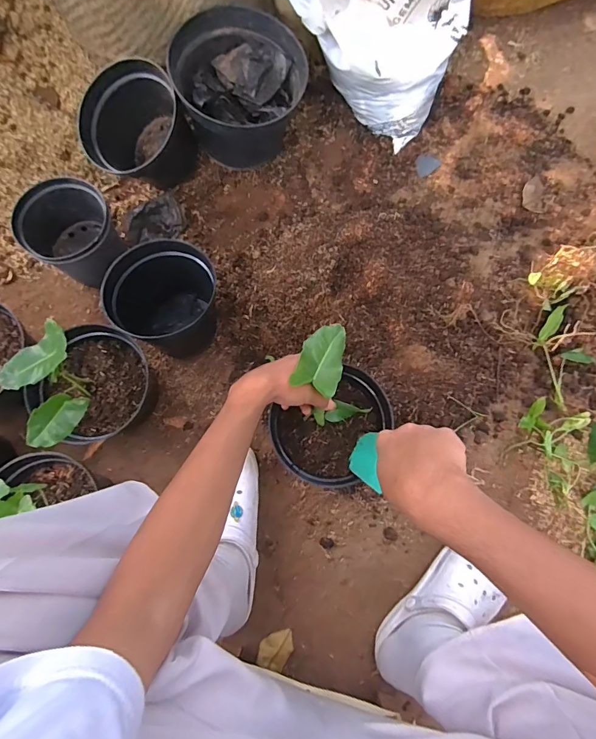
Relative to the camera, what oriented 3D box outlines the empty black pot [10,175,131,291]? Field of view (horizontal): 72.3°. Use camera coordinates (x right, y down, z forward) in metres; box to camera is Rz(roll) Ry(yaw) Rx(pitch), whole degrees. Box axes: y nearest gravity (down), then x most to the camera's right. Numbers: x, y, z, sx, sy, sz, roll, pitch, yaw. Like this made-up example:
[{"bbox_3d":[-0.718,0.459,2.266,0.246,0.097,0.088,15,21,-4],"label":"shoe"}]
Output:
[{"bbox_3d":[-0.385,-0.230,0.714,0.142,0.122,0.135,0,78,0],"label":"empty black pot"}]

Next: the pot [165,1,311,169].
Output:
[{"bbox_3d":[-0.100,-0.502,0.762,0.216,0.173,0.213,-16,78,-3],"label":"pot"}]

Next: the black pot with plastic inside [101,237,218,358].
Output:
[{"bbox_3d":[-0.229,-0.122,0.701,0.152,0.135,0.181,-2,78,0],"label":"black pot with plastic inside"}]

